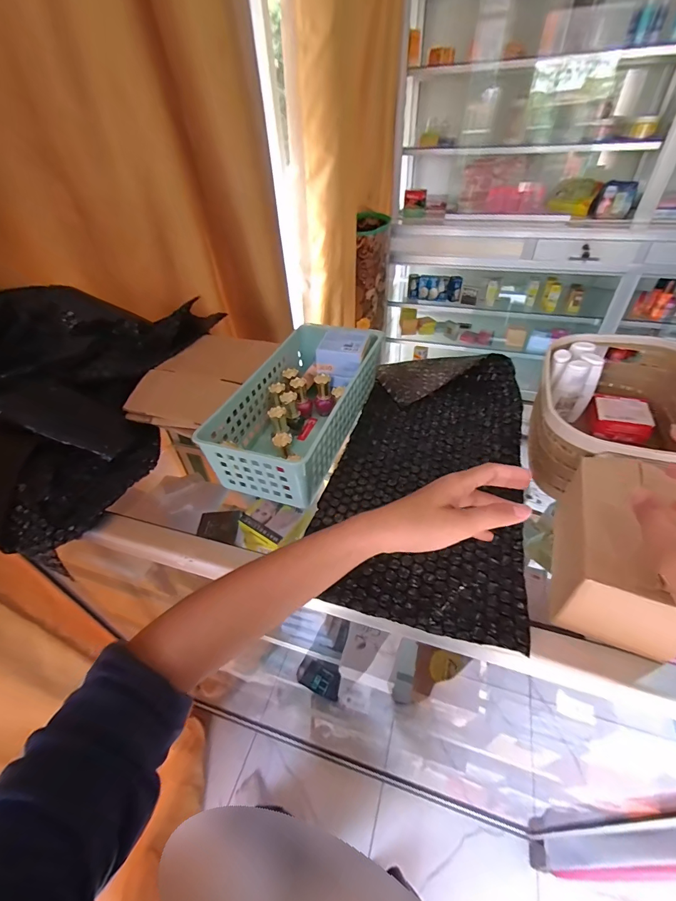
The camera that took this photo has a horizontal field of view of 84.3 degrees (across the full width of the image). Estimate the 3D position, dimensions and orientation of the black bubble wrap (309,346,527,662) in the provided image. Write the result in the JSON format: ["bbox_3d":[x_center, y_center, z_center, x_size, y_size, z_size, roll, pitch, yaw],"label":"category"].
[{"bbox_3d":[0.109,0.003,0.448,0.214,0.057,0.393,10,44,15],"label":"black bubble wrap"}]

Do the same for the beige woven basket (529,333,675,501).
[{"bbox_3d":[0.311,-0.037,0.419,0.149,0.098,0.226,11,44,16],"label":"beige woven basket"}]

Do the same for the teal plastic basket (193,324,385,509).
[{"bbox_3d":[-0.048,-0.060,0.488,0.131,0.097,0.259,13,44,18],"label":"teal plastic basket"}]

